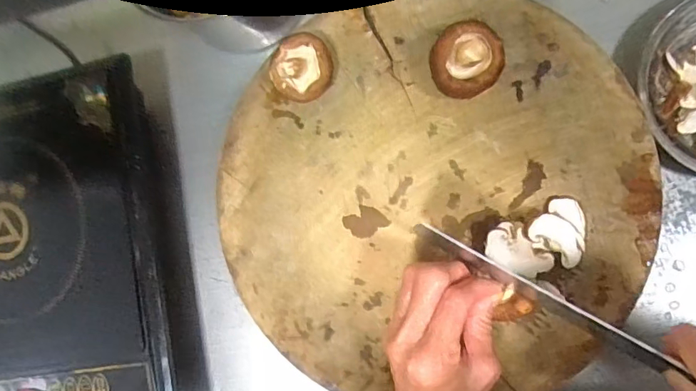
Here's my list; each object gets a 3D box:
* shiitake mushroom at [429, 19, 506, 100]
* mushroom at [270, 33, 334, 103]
[{"bbox_3d":[0.089,-0.101,0.367,0.055,0.045,0.052,0,88,11],"label":"shiitake mushroom"},{"bbox_3d":[-0.037,-0.103,0.396,0.051,0.035,0.047,0,87,6],"label":"mushroom"}]

